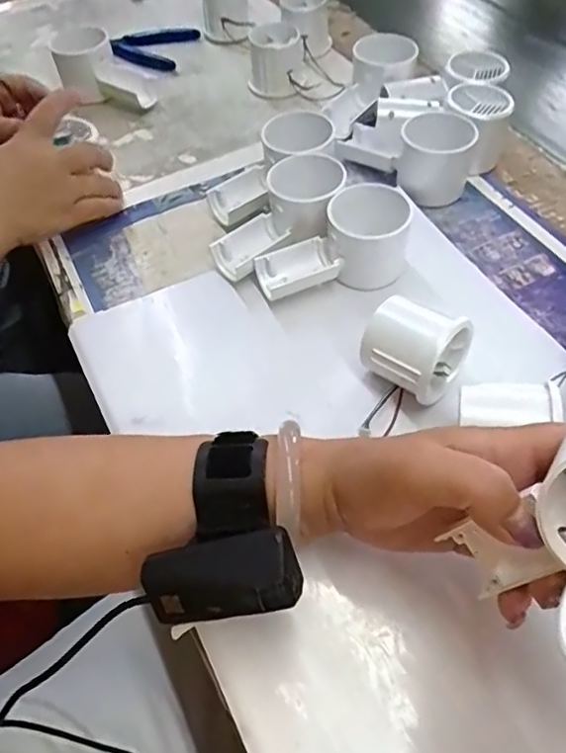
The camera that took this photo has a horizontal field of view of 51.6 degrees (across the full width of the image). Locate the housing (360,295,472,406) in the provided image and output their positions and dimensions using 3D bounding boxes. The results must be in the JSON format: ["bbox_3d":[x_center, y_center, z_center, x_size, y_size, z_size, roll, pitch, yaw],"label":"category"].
[{"bbox_3d":[0.080,-0.015,0.368,0.057,0.055,0.050,31,61,22],"label":"housing"}]

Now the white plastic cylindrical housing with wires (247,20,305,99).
[{"bbox_3d":[-0.008,-0.327,0.607,0.052,0.049,0.068,-7,54,-3],"label":"white plastic cylindrical housing with wires"}]

